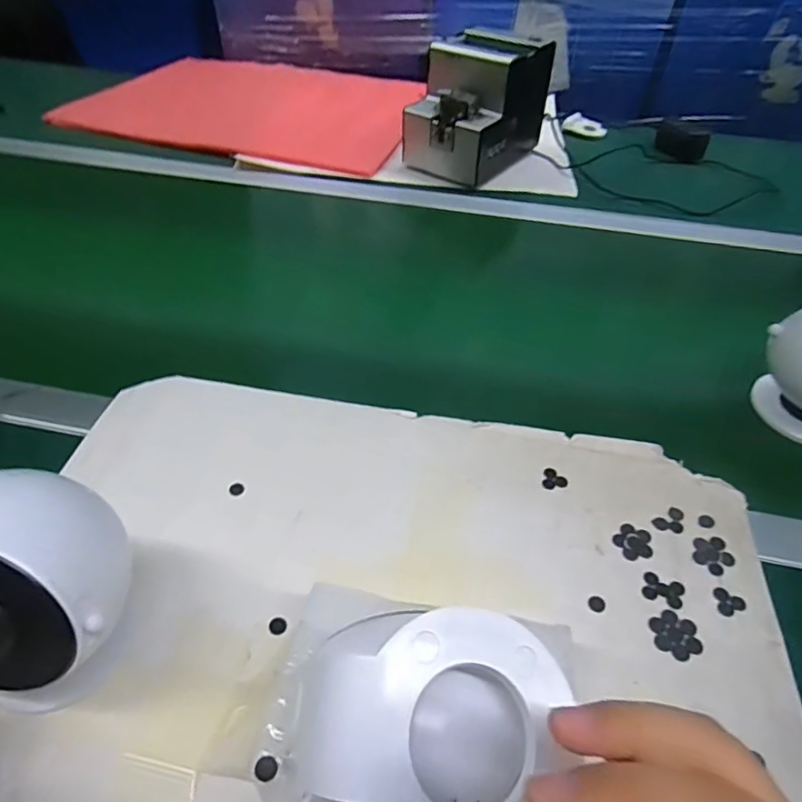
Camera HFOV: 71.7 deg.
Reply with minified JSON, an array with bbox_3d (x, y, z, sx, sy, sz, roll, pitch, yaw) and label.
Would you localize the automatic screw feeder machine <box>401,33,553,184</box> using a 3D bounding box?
[{"bbox_3d":[0.105,-0.410,0.778,0.132,0.149,0.175,27,50,21],"label":"automatic screw feeder machine"}]

